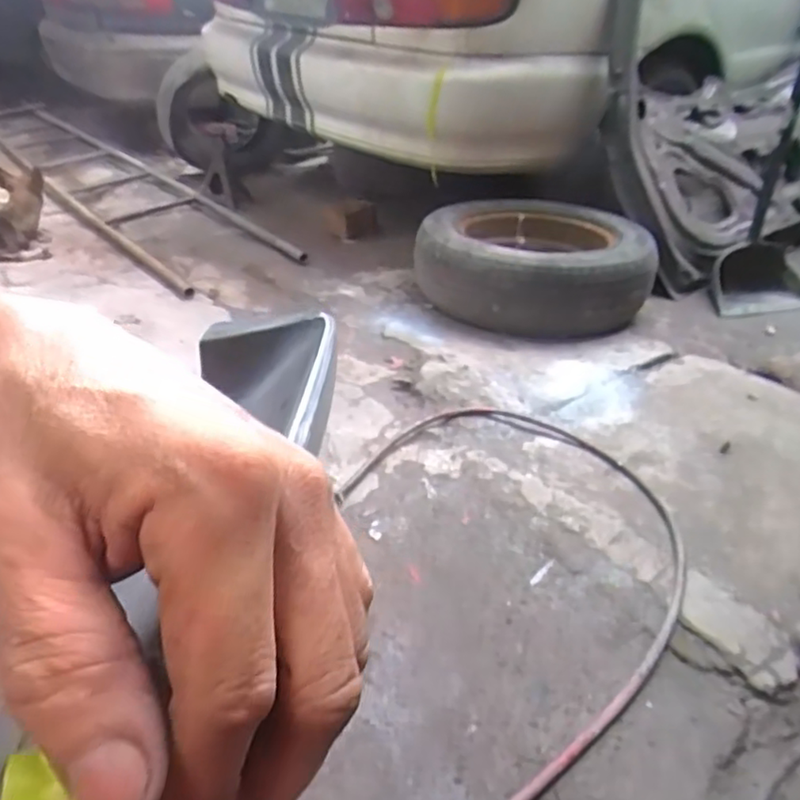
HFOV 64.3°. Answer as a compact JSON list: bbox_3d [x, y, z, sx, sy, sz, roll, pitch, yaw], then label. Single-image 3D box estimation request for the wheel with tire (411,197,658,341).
[{"bbox_3d":[0.342,-0.377,1.634,0.561,0.187,0.527,-2,36,1],"label":"wheel with tire"}]

